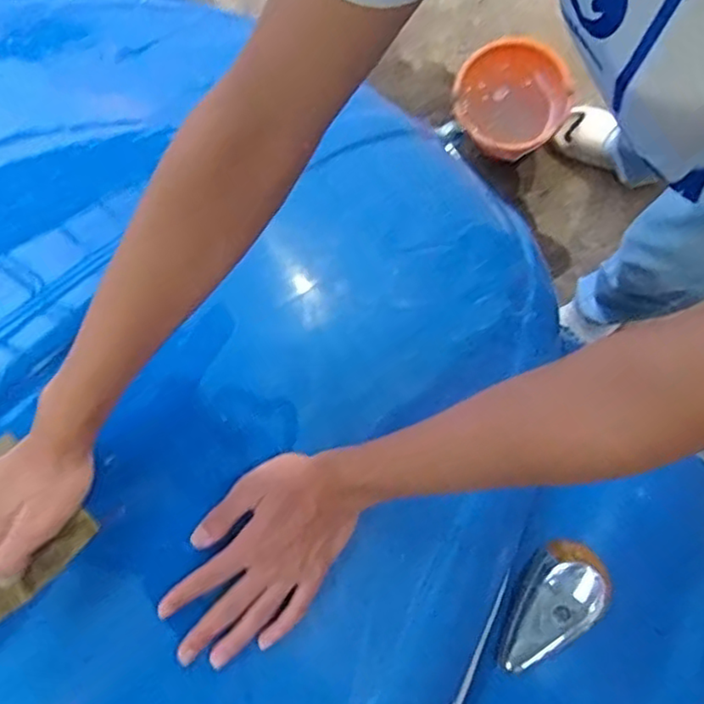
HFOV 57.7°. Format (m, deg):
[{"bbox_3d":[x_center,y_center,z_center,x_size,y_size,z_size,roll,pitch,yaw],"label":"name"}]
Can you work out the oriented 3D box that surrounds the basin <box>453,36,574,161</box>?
[{"bbox_3d":[0.337,-0.534,1.386,0.223,0.109,0.223,1,95,7],"label":"basin"}]

